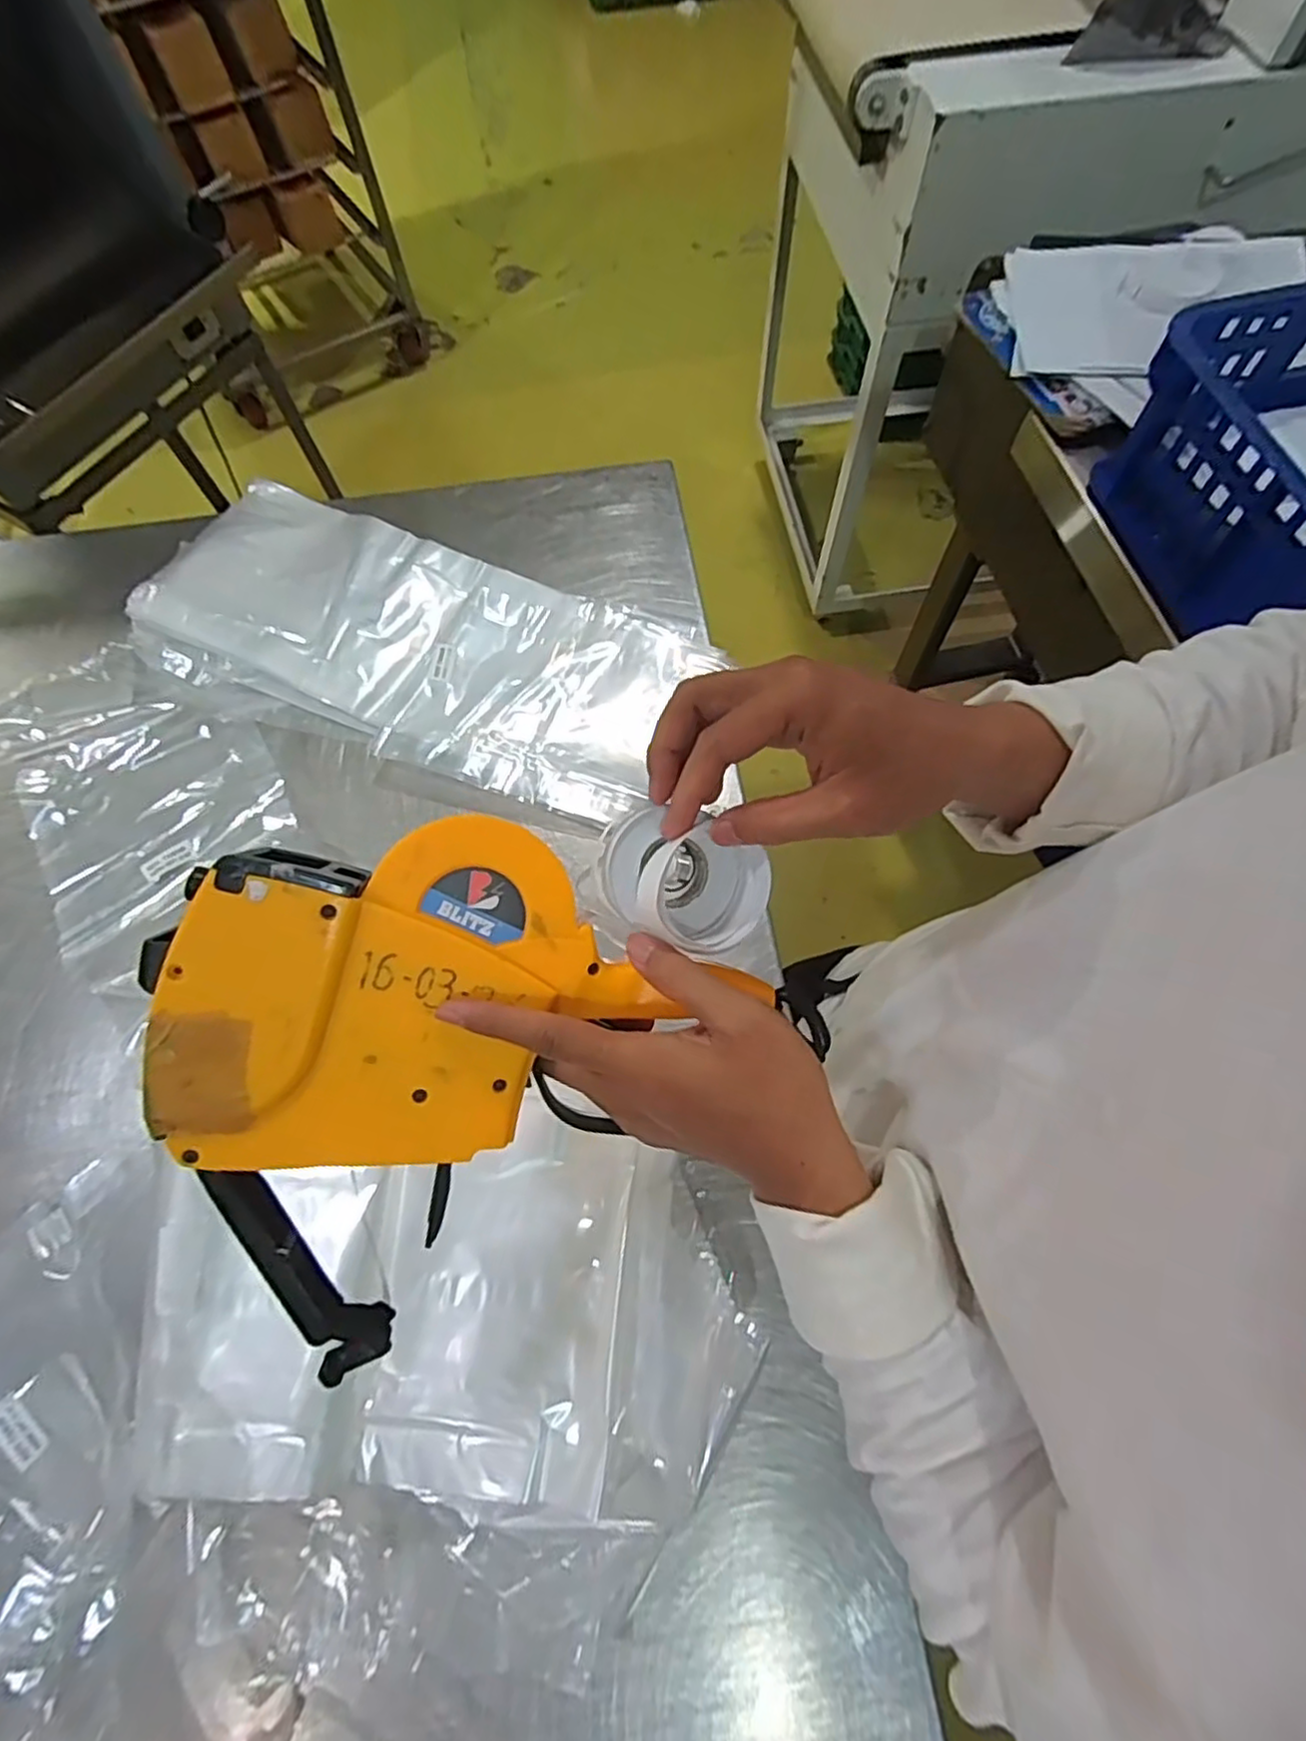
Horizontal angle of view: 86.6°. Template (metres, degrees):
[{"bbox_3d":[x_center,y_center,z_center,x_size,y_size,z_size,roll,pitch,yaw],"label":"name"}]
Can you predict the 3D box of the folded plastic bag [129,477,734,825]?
[{"bbox_3d":[-0.238,-0.227,0.675,0.540,0.027,0.237,22,69,11],"label":"folded plastic bag"}]

